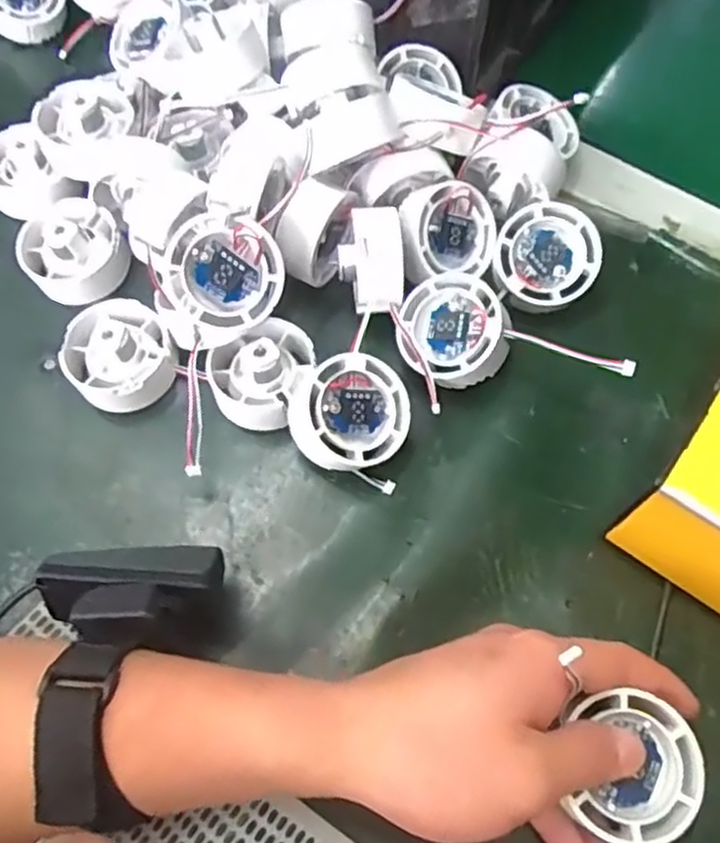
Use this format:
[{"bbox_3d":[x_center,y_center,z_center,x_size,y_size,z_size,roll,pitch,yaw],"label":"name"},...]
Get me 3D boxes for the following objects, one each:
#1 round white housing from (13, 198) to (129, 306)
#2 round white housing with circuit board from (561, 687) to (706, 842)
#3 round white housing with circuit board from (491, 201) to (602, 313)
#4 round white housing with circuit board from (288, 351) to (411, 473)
[{"bbox_3d":[-0.159,-0.095,0.395,0.054,0.029,0.057,0,66,0],"label":"round white housing"},{"bbox_3d":[0.104,0.131,0.265,0.046,0.008,0.050,6,67,5],"label":"round white housing with circuit board"},{"bbox_3d":[0.100,-0.089,0.385,0.053,0.022,0.055,14,92,2],"label":"round white housing with circuit board"},{"bbox_3d":[-0.006,-0.004,0.347,0.053,0.024,0.054,3,82,-24],"label":"round white housing with circuit board"}]

